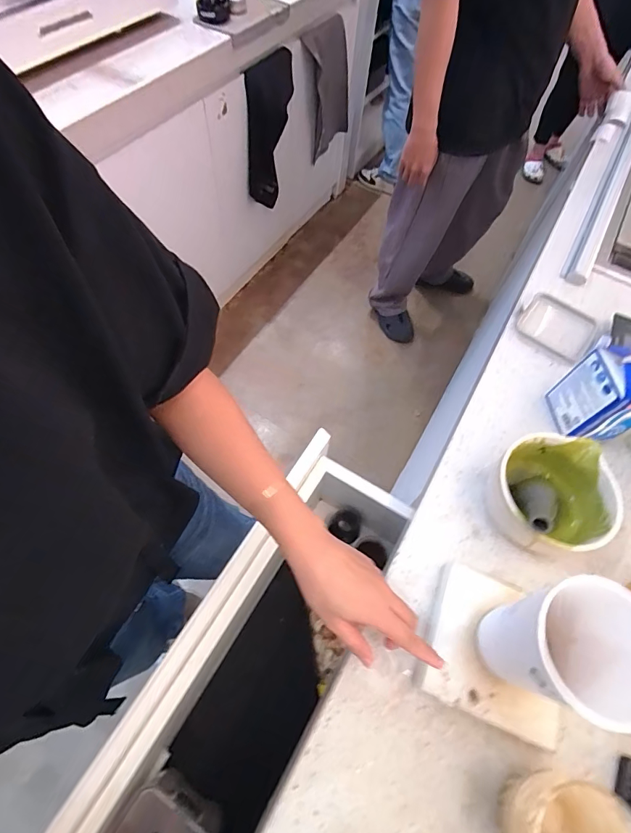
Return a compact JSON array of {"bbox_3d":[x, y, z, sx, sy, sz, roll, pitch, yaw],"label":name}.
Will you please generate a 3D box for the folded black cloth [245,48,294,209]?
[{"bbox_3d":[-0.149,-0.898,1.342,0.045,0.440,0.210,25,53,12],"label":"folded black cloth"}]

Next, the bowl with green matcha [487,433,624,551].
[{"bbox_3d":[0.256,0.087,0.446,0.114,0.086,0.119,2,60,-3],"label":"bowl with green matcha"}]

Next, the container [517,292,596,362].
[{"bbox_3d":[0.361,-0.136,0.611,0.099,0.016,0.103,35,63,16],"label":"container"}]

